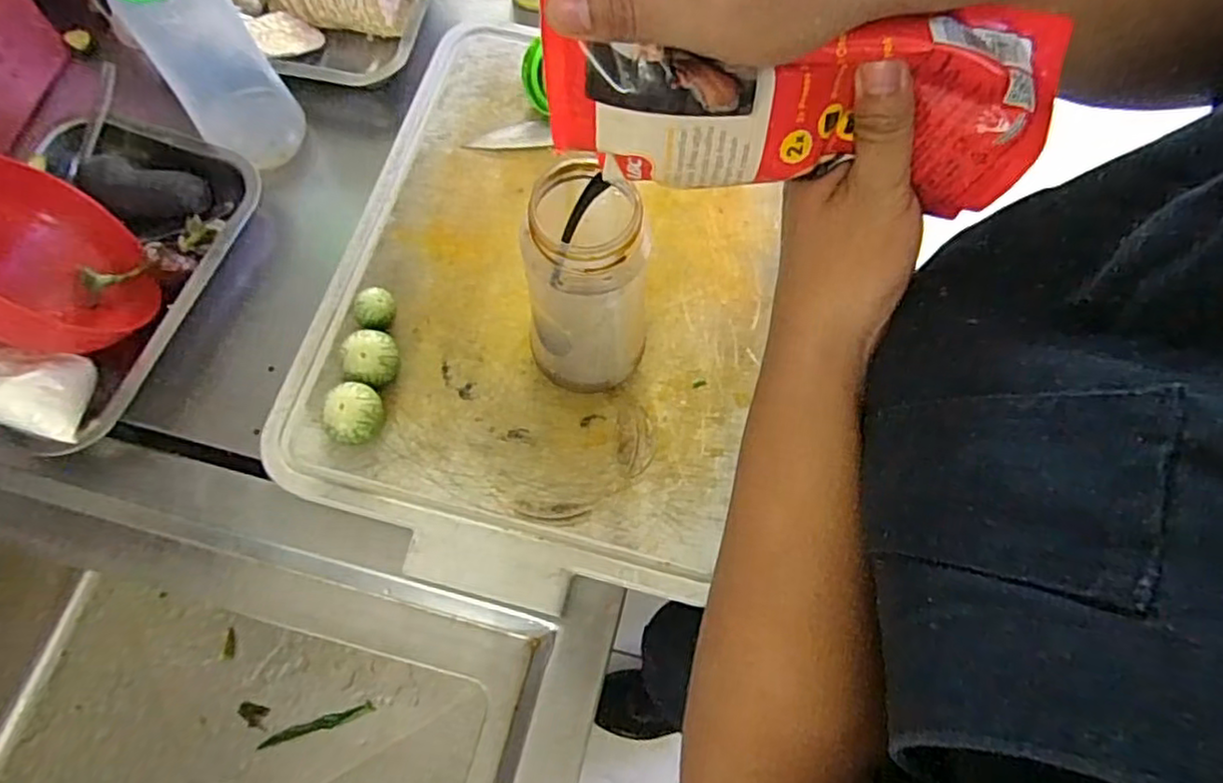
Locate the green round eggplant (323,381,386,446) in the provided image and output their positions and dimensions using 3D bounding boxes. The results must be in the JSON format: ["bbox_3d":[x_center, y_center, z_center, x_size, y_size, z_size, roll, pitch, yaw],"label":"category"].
[{"bbox_3d":[-0.167,0.017,0.442,0.035,0.037,0.038,0,70,-1],"label":"green round eggplant"}]

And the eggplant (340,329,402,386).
[{"bbox_3d":[-0.163,-0.021,0.459,0.036,0.035,0.034,0,70,-1],"label":"eggplant"}]

